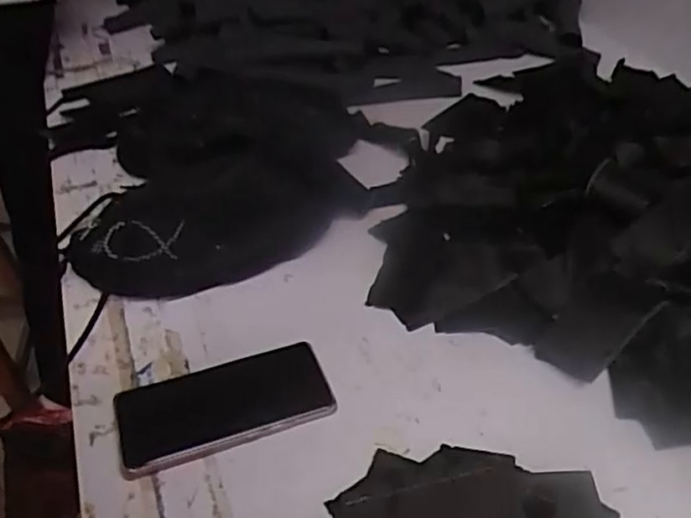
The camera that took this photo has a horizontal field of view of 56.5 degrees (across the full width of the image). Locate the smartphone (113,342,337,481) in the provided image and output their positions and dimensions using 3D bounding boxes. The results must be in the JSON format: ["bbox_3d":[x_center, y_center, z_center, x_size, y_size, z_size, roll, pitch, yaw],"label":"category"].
[{"bbox_3d":[-0.094,0.113,0.499,0.157,0.015,0.076,-14,42,-17],"label":"smartphone"}]

